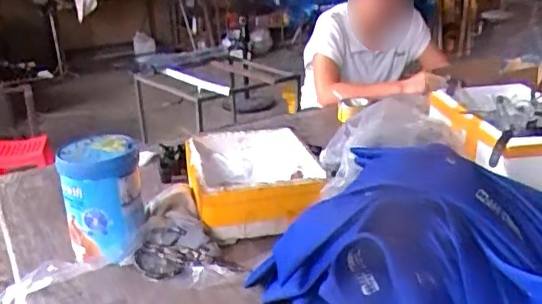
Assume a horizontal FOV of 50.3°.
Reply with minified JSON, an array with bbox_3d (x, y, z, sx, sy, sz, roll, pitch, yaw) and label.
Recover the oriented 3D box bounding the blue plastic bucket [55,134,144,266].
[{"bbox_3d":[-0.283,0.076,0.970,0.129,0.177,0.128,-9,23,-17],"label":"blue plastic bucket"}]

